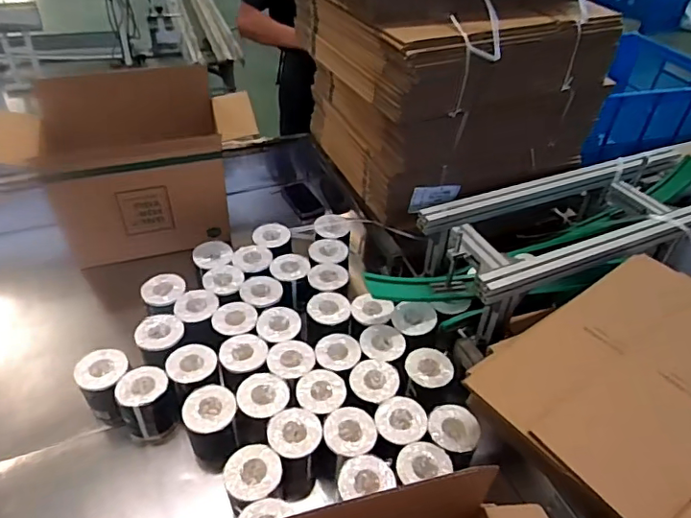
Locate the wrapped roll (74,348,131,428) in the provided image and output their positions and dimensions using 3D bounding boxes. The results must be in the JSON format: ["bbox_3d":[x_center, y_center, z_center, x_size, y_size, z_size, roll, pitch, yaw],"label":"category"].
[{"bbox_3d":[-0.469,0.251,1.054,0.101,0.122,0.097,3,41,-2],"label":"wrapped roll"}]

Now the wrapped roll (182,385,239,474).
[{"bbox_3d":[-0.247,0.321,1.000,0.093,0.131,0.110,-11,44,-18],"label":"wrapped roll"}]

